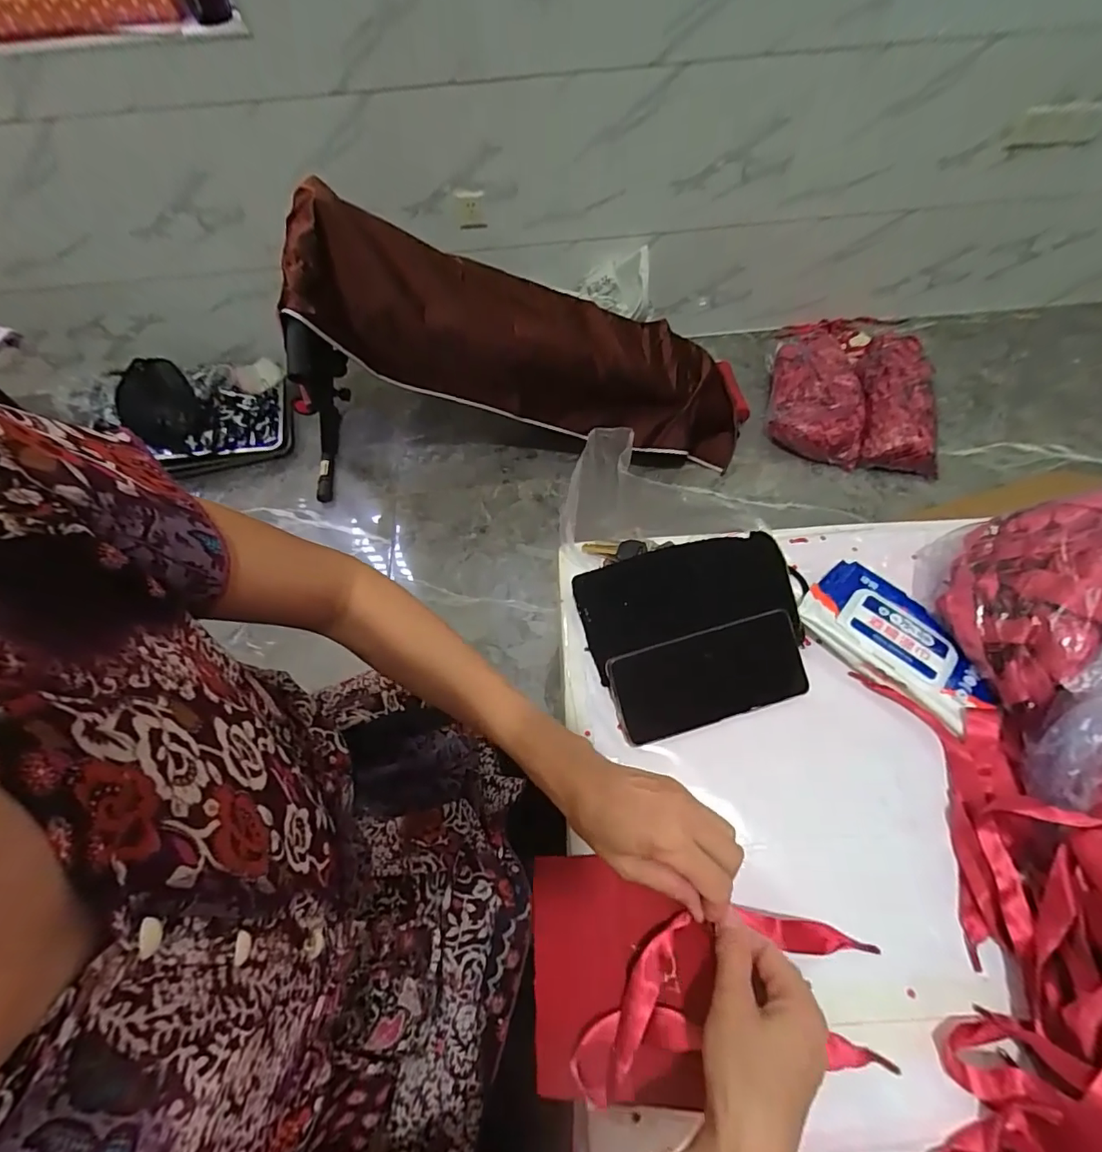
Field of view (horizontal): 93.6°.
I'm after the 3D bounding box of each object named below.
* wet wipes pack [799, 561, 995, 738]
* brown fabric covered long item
[{"bbox_3d":[0.312,0.058,0.470,0.155,0.029,0.091,39,70,21],"label":"wet wipes pack"},{"bbox_3d":[-0.014,-0.621,1.462,1.275,0.273,0.451,10,59,-22],"label":"brown fabric covered long item"}]

